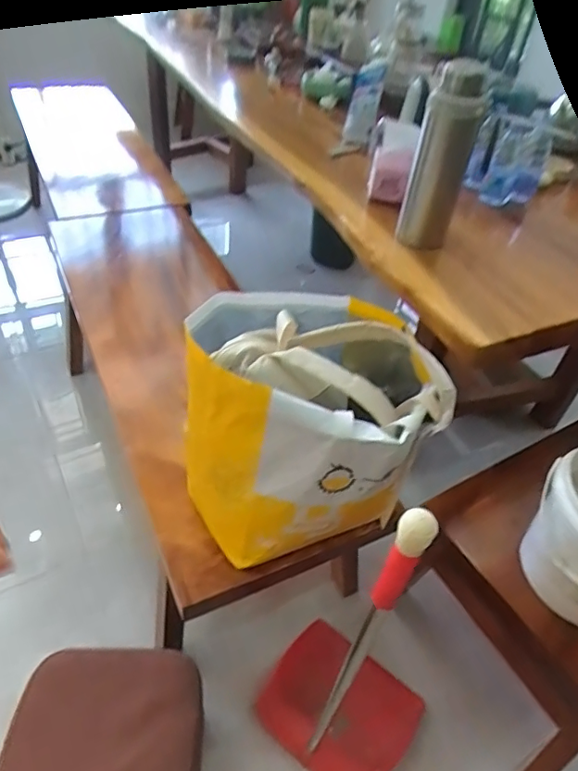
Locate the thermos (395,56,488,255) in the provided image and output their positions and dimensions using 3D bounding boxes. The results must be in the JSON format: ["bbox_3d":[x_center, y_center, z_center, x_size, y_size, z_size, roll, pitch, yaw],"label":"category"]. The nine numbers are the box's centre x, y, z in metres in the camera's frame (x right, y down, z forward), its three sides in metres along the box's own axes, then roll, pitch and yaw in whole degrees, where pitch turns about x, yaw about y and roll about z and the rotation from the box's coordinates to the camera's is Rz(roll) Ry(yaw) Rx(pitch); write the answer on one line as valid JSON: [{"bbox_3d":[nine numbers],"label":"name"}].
[{"bbox_3d":[0.248,-0.364,0.880,0.086,0.279,0.068,11,44,4],"label":"thermos"}]

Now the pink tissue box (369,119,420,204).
[{"bbox_3d":[0.214,-0.459,1.091,0.084,0.099,0.180,9,43,3],"label":"pink tissue box"}]

